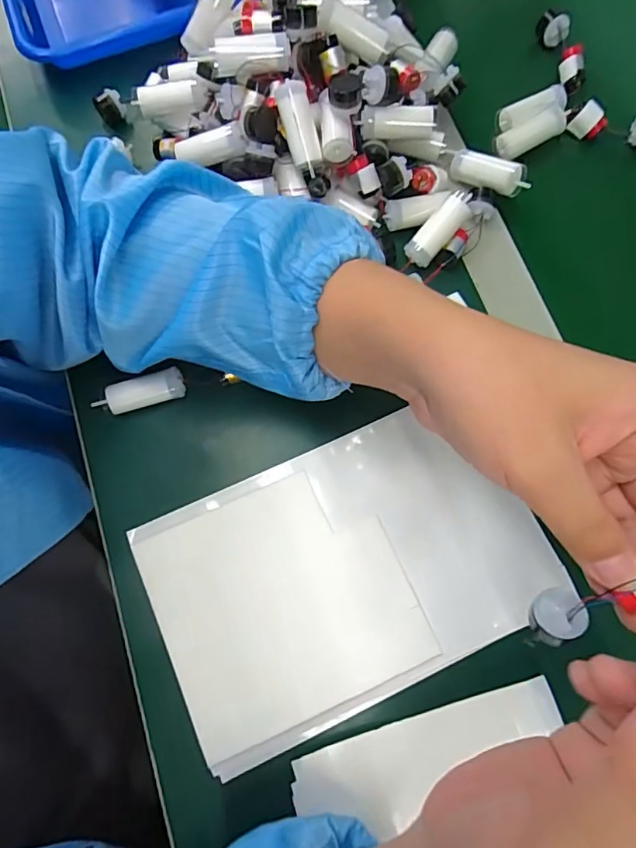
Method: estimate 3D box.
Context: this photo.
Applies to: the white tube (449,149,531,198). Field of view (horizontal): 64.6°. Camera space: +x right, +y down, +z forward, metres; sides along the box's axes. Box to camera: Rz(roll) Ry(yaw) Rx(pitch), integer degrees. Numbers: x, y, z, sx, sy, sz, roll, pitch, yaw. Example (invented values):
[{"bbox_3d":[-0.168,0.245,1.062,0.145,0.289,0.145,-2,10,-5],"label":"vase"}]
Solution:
[{"bbox_3d":[0.121,-0.179,0.359,0.058,0.018,0.016,30,73,24],"label":"white tube"}]

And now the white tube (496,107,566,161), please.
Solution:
[{"bbox_3d":[0.163,-0.225,0.385,0.054,0.018,0.021,-23,72,11],"label":"white tube"}]

